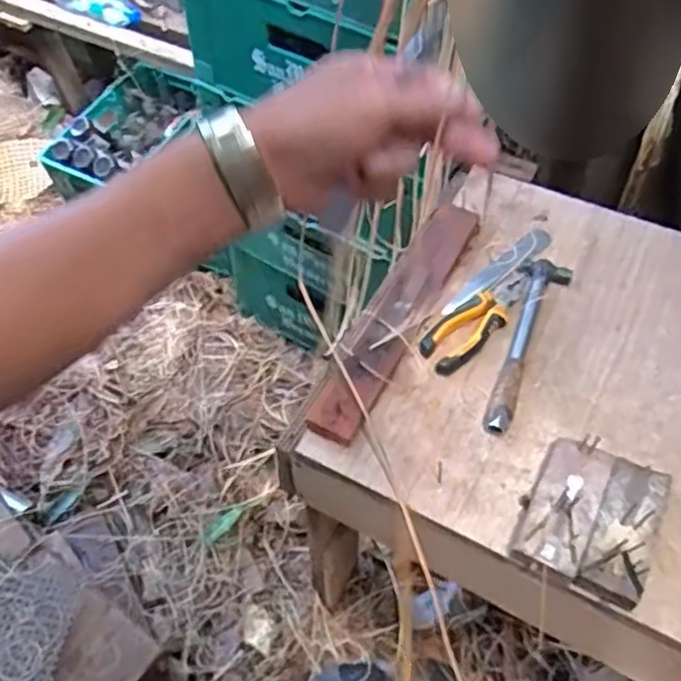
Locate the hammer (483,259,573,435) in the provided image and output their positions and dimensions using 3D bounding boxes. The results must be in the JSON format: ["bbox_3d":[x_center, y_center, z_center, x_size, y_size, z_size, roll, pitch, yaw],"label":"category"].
[{"bbox_3d":[0.192,-0.004,0.734,0.055,0.023,0.232,21,60,18],"label":"hammer"}]

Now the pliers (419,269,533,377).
[{"bbox_3d":[0.153,-0.027,0.746,0.165,0.013,0.052,-40,62,-21],"label":"pliers"}]

